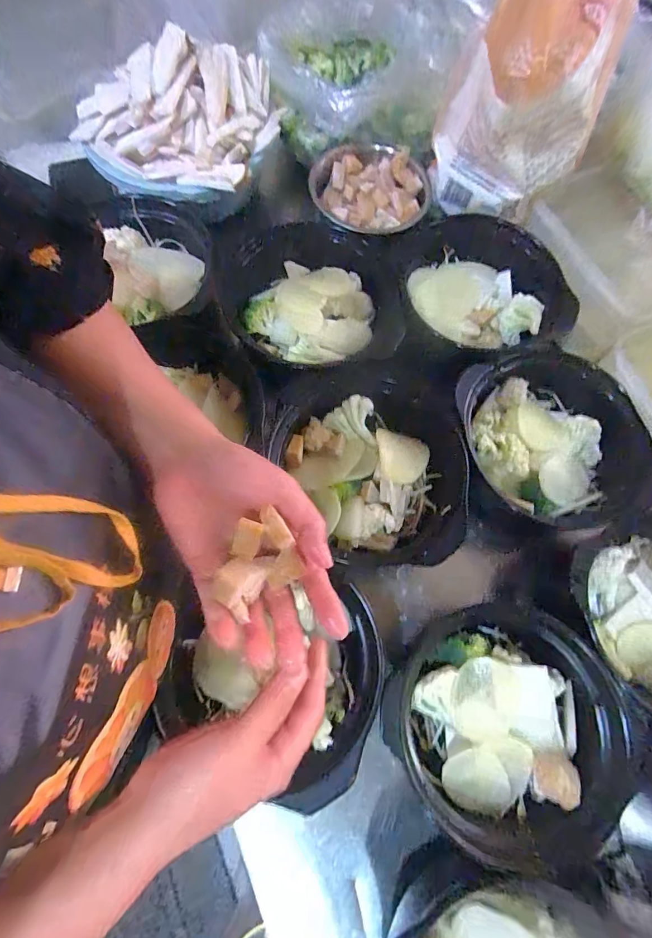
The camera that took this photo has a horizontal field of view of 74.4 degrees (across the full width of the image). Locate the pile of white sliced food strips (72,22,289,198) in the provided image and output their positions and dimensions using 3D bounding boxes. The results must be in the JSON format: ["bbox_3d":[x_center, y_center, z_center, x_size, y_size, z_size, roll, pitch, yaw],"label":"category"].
[{"bbox_3d":[-0.165,-0.393,0.488,0.235,0.083,0.187,9,71,1],"label":"pile of white sliced food strips"}]

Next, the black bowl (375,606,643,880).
[{"bbox_3d":[0.157,0.217,0.362,0.184,0.066,0.189,1,71,-2],"label":"black bowl"}]

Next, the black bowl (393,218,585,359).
[{"bbox_3d":[0.177,-0.198,0.484,0.194,0.054,0.155,20,72,4],"label":"black bowl"}]

